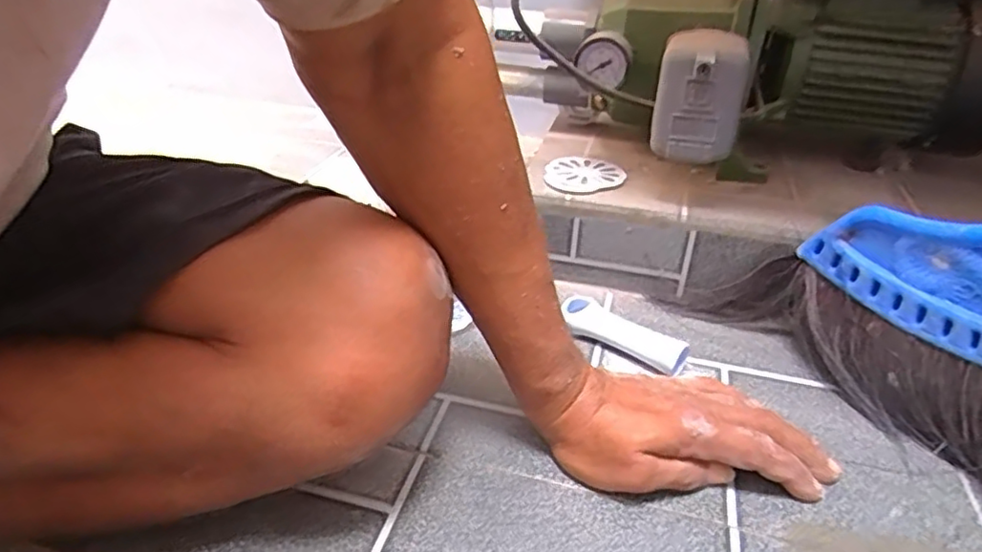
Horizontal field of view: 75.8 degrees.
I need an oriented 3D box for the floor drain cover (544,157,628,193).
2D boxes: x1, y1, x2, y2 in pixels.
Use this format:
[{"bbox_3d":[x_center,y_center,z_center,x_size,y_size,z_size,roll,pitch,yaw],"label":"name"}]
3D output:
[{"bbox_3d":[0.089,-0.096,0.597,0.074,0.007,0.072,5,31,3],"label":"floor drain cover"}]

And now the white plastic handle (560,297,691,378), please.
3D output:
[{"bbox_3d":[0.107,0.051,0.520,0.109,0.027,0.027,27,39,34],"label":"white plastic handle"}]

